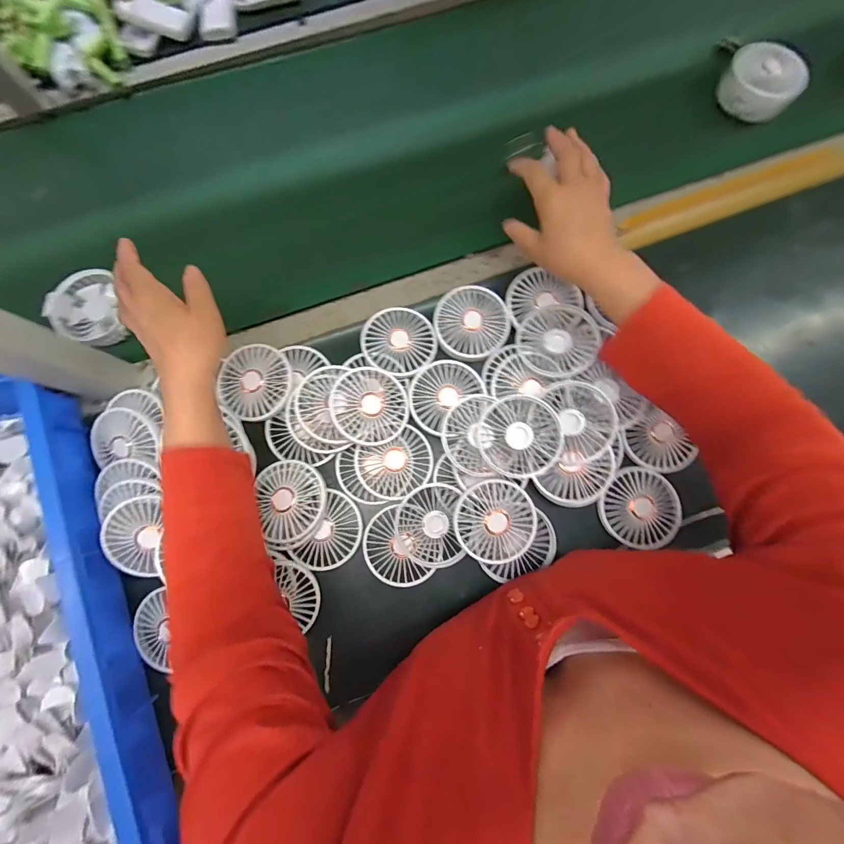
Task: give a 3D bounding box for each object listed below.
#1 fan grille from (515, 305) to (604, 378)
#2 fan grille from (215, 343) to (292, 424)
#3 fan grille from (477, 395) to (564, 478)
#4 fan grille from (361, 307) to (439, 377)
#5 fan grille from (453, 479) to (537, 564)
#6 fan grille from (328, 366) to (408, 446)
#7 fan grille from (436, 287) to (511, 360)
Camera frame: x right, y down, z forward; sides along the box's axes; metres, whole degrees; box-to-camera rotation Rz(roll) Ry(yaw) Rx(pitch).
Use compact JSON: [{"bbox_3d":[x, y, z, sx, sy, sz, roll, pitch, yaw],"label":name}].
[{"bbox_3d":[0.156,-0.094,0.434,0.085,0.027,0.085,0,78,0],"label":"fan grille"},{"bbox_3d":[-0.190,-0.044,0.437,0.084,0.018,0.083,-8,78,-1],"label":"fan grille"},{"bbox_3d":[0.106,0.014,0.413,0.087,0.017,0.083,0,78,0],"label":"fan grille"},{"bbox_3d":[-0.027,-0.098,0.456,0.084,0.012,0.087,0,78,0],"label":"fan grille"},{"bbox_3d":[0.079,0.107,0.410,0.085,0.018,0.084,0,78,0],"label":"fan grille"},{"bbox_3d":[-0.059,-0.016,0.429,0.086,0.024,0.086,8,69,-20],"label":"fan grille"},{"bbox_3d":[0.059,-0.120,0.453,0.085,0.009,0.086,0,78,0],"label":"fan grille"}]

